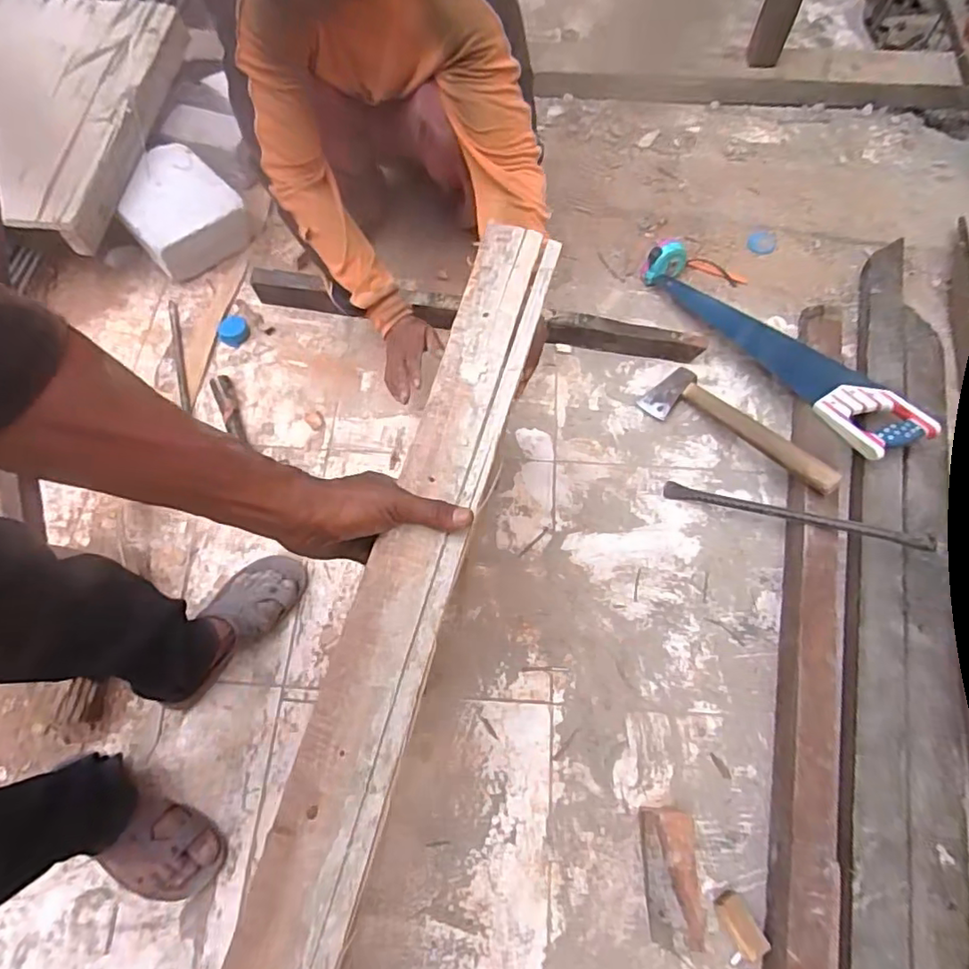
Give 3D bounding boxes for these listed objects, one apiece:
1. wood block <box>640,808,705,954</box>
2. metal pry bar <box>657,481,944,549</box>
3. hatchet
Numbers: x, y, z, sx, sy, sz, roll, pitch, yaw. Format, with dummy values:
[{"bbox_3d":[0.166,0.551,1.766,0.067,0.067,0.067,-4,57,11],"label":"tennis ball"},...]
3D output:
[{"bbox_3d":[0.238,0.504,0.748,0.065,0.045,0.150,2,67,2],"label":"wood block"},{"bbox_3d":[0.485,0.046,0.928,0.387,0.032,0.026,13,67,20],"label":"metal pry bar"},{"bbox_3d":[0.425,-0.090,0.984,0.106,0.032,0.339,-42,57,-15],"label":"hatchet"}]

